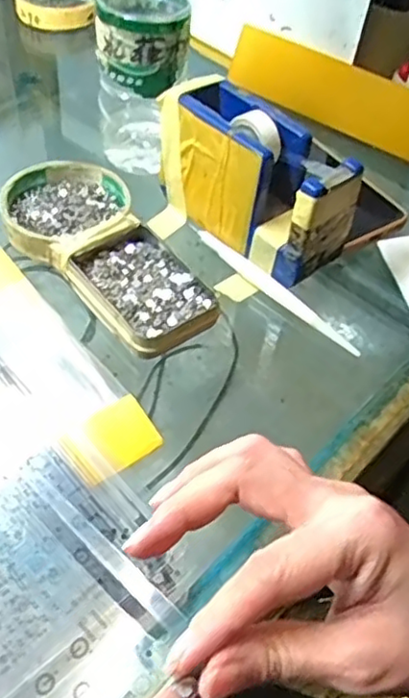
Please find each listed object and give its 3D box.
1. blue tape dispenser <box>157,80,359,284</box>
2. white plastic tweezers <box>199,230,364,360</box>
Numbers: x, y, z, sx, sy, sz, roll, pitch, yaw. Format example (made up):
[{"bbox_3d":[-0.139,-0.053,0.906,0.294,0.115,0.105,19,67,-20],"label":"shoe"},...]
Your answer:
[{"bbox_3d":[0.030,-0.107,0.407,0.131,0.073,0.046,39,56,24],"label":"blue tape dispenser"},{"bbox_3d":[0.043,-0.038,0.404,0.010,0.008,0.133,-34,60,-30],"label":"white plastic tweezers"}]

